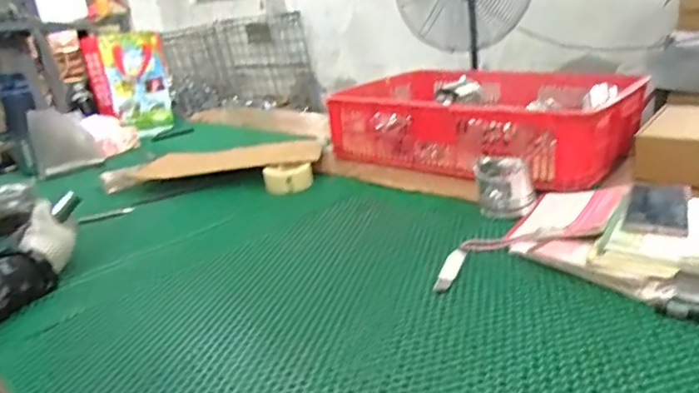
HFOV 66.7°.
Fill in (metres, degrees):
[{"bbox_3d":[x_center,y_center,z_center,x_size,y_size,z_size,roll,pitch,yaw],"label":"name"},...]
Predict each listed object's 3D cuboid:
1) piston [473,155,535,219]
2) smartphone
[{"bbox_3d":[0.264,-0.019,0.902,0.093,0.072,0.087,1,22,15],"label":"piston"},{"bbox_3d":[0.434,0.014,0.745,0.073,0.010,0.174,8,23,31],"label":"smartphone"}]

